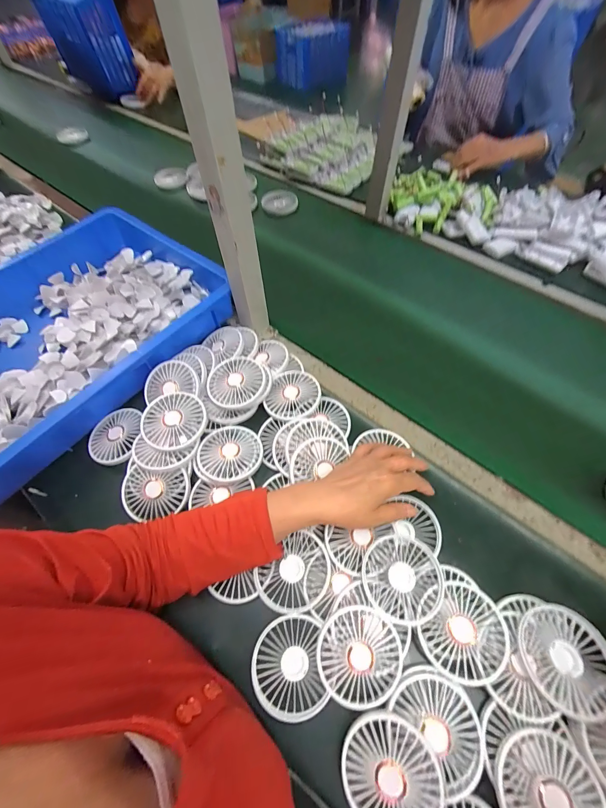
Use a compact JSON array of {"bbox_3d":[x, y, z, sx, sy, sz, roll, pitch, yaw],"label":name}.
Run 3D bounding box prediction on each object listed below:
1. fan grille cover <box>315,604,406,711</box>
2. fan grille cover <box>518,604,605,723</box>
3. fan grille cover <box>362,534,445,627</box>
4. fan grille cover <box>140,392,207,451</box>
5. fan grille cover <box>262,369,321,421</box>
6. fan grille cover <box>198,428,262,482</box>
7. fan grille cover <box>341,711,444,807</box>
[{"bbox_3d":[0.060,0.263,0.339,0.085,0.020,0.083,-10,59,-5],"label":"fan grille cover"},{"bbox_3d":[0.265,0.254,0.325,0.087,0.019,0.088,19,61,12],"label":"fan grille cover"},{"bbox_3d":[0.114,0.196,0.369,0.085,0.010,0.090,28,63,17],"label":"fan grille cover"},{"bbox_3d":[-0.180,0.023,0.452,0.086,0.015,0.084,-18,63,-8],"label":"fan grille cover"},{"bbox_3d":[-0.015,-0.013,0.499,0.078,0.025,0.086,17,66,10],"label":"fan grille cover"},{"bbox_3d":[-0.101,0.069,0.450,0.082,0.014,0.086,21,61,13],"label":"fan grille cover"},{"bbox_3d":[0.080,0.340,0.297,0.084,0.017,0.086,3,70,15],"label":"fan grille cover"}]

